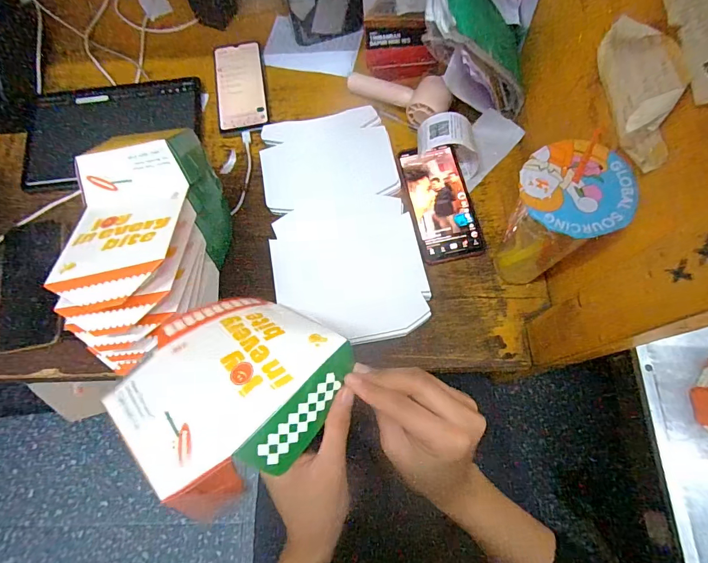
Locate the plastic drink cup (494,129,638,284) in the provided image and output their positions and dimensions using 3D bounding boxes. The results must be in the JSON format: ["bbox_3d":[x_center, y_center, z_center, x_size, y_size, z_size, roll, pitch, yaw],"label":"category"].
[{"bbox_3d":[0.184,-0.049,0.407,0.085,0.185,0.084,-1,72,2],"label":"plastic drink cup"}]

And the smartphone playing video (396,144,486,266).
[{"bbox_3d":[0.113,-0.105,0.517,0.081,0.015,0.163,-12,72,-2],"label":"smartphone playing video"}]

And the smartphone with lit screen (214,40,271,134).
[{"bbox_3d":[-0.171,-0.295,0.596,0.073,0.008,0.158,-9,72,0],"label":"smartphone with lit screen"}]

